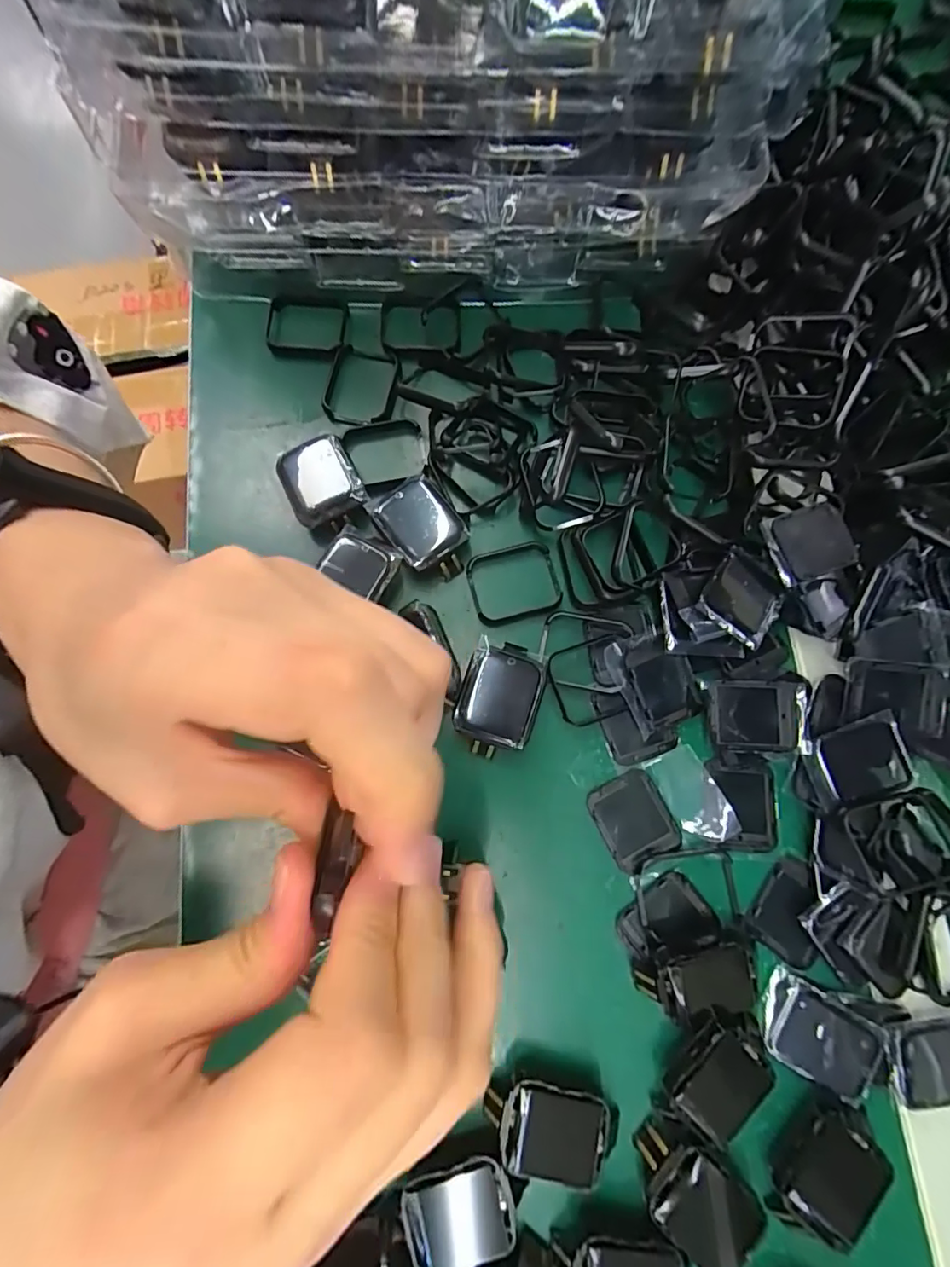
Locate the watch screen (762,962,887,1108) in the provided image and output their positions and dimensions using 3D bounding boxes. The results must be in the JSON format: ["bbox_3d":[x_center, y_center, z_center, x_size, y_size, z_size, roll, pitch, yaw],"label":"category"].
[{"bbox_3d":[0.145,0.169,0.216,0.047,0.008,0.032,31,80,7],"label":"watch screen"}]

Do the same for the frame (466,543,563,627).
[{"bbox_3d":[0.020,-0.026,0.261,0.045,0.006,0.038,-12,78,-2],"label":"frame"}]

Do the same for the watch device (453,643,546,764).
[{"bbox_3d":[0.011,0.032,0.243,0.035,0.021,0.050,19,79,5],"label":"watch device"}]

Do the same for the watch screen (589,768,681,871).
[{"bbox_3d":[0.073,0.086,0.240,0.032,0.004,0.038,-26,79,-5],"label":"watch screen"}]

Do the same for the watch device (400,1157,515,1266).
[{"bbox_3d":[-0.006,0.224,0.201,0.042,0.008,0.034,-18,78,-3],"label":"watch device"}]

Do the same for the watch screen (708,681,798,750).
[{"bbox_3d":[0.130,0.038,0.244,0.039,0.007,0.032,3,78,1],"label":"watch screen"}]

